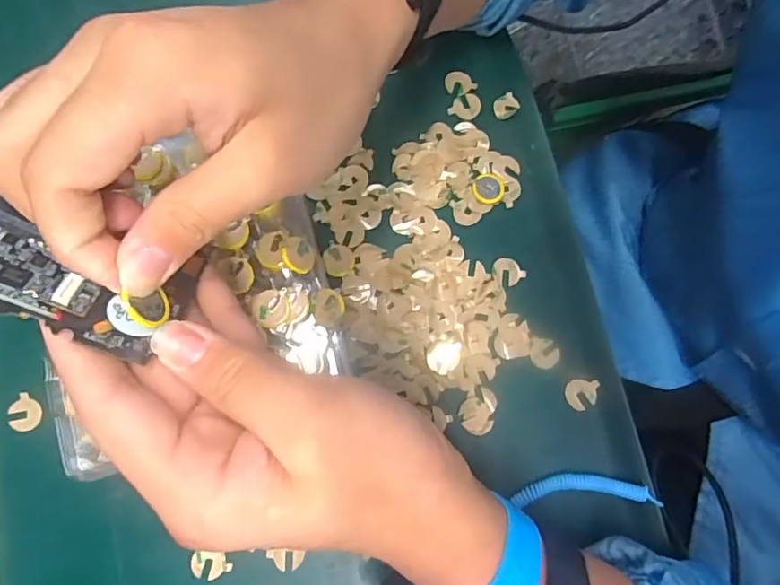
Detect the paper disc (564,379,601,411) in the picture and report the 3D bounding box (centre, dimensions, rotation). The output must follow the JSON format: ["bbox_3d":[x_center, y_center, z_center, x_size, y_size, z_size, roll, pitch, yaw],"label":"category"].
[{"bbox_3d":[0.113,0.060,0.314,0.018,0.004,0.019,-1,79,7],"label":"paper disc"}]

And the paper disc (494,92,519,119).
[{"bbox_3d":[0.077,-0.122,0.348,0.018,0.004,0.015,-31,80,-7],"label":"paper disc"}]

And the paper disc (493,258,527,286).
[{"bbox_3d":[0.073,-0.013,0.327,0.018,0.004,0.018,0,78,-1],"label":"paper disc"}]

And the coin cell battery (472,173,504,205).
[{"bbox_3d":[0.062,-0.066,0.334,0.020,0.004,0.020,-3,78,-1],"label":"coin cell battery"}]

